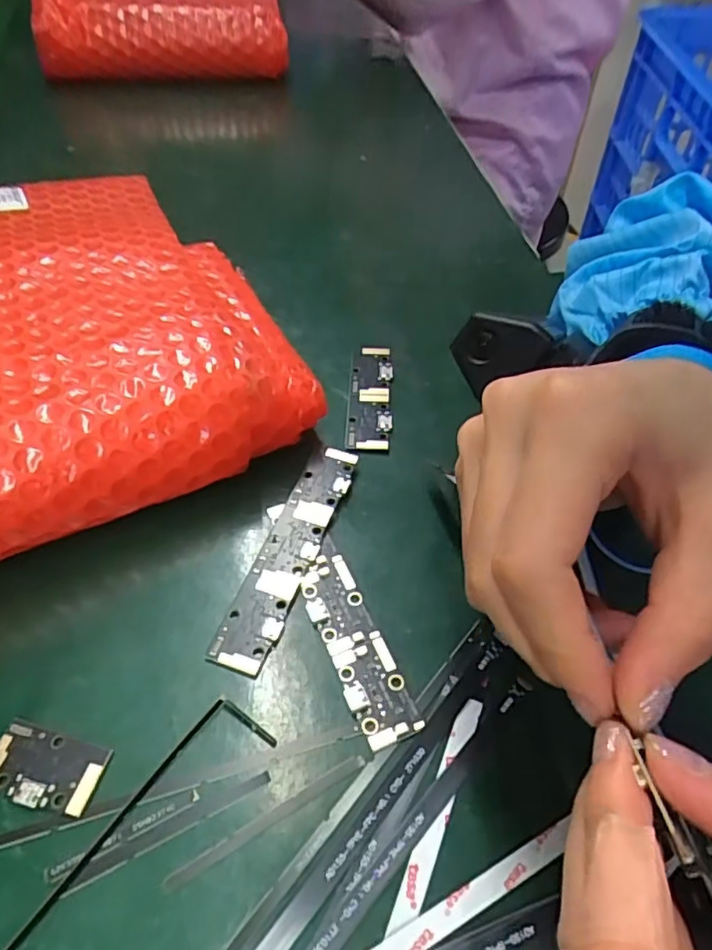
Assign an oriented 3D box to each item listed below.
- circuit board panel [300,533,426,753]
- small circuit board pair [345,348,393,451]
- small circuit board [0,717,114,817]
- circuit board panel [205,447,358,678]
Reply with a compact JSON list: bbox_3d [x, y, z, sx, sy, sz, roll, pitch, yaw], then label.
[{"bbox_3d":[-0.002,0.060,0.232,0.021,0.004,0.082,-19,55,-15],"label":"circuit board panel"},{"bbox_3d":[0.008,-0.041,0.317,0.022,0.006,0.072,3,52,1],"label":"small circuit board pair"},{"bbox_3d":[-0.101,0.094,0.198,0.036,0.004,0.022,14,53,9],"label":"small circuit board"},{"bbox_3d":[-0.027,0.030,0.256,0.022,0.004,0.110,16,53,11],"label":"circuit board panel"}]

